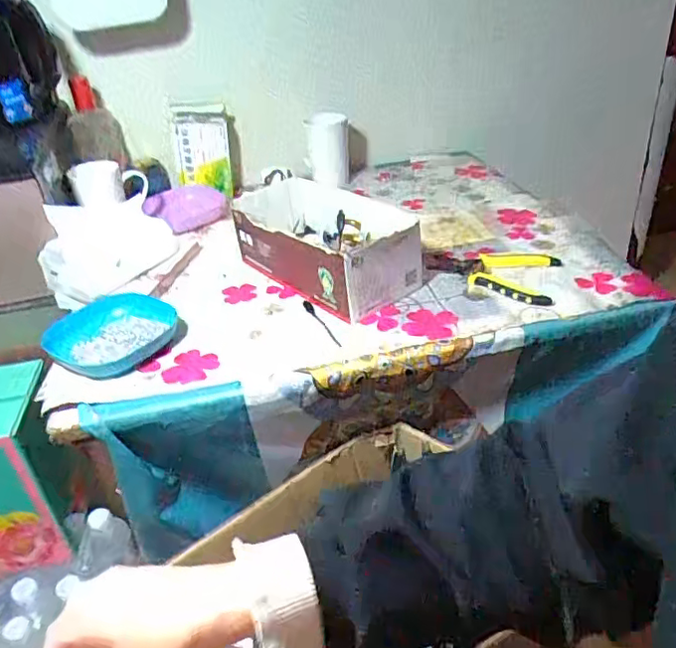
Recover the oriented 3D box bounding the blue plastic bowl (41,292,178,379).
[{"bbox_3d":[-0.267,0.011,0.714,0.122,0.037,0.138,18,41,30],"label":"blue plastic bowl"}]

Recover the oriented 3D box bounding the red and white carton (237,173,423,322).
[{"bbox_3d":[-0.021,-0.110,0.810,0.145,0.101,0.272,-28,40,-29],"label":"red and white carton"}]

